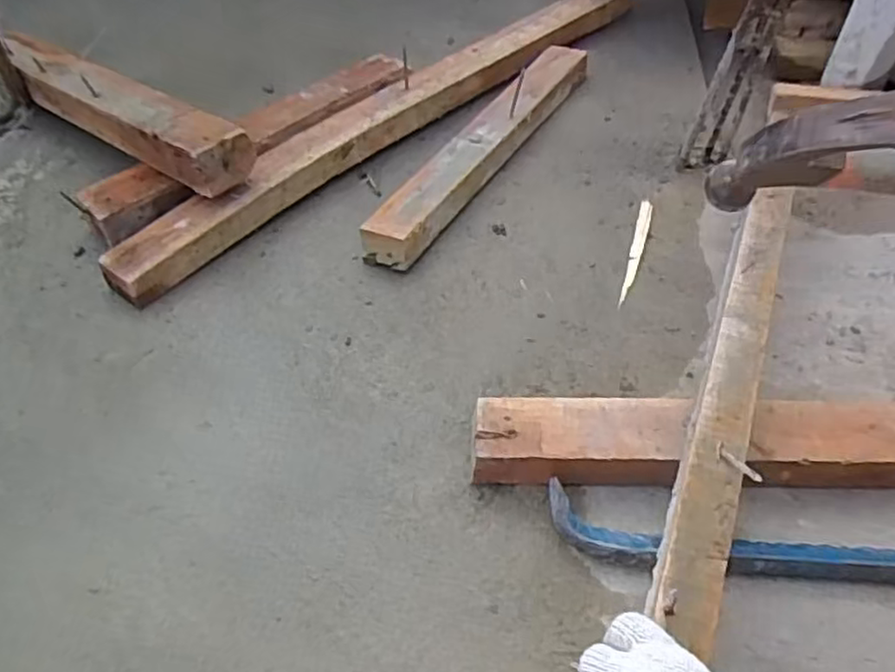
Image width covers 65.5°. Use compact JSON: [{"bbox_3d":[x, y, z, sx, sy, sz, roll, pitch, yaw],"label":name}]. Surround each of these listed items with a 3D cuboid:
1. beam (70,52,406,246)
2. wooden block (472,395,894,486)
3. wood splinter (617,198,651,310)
[{"bbox_3d":[-0.227,-0.249,0.875,0.085,0.052,0.467,34,57,27],"label":"beam"},{"bbox_3d":[0.265,0.090,0.565,0.482,0.046,0.069,0,48,1],"label":"wooden block"},{"bbox_3d":[0.207,-0.095,0.757,0.014,0.009,0.170,13,50,12],"label":"wood splinter"}]

